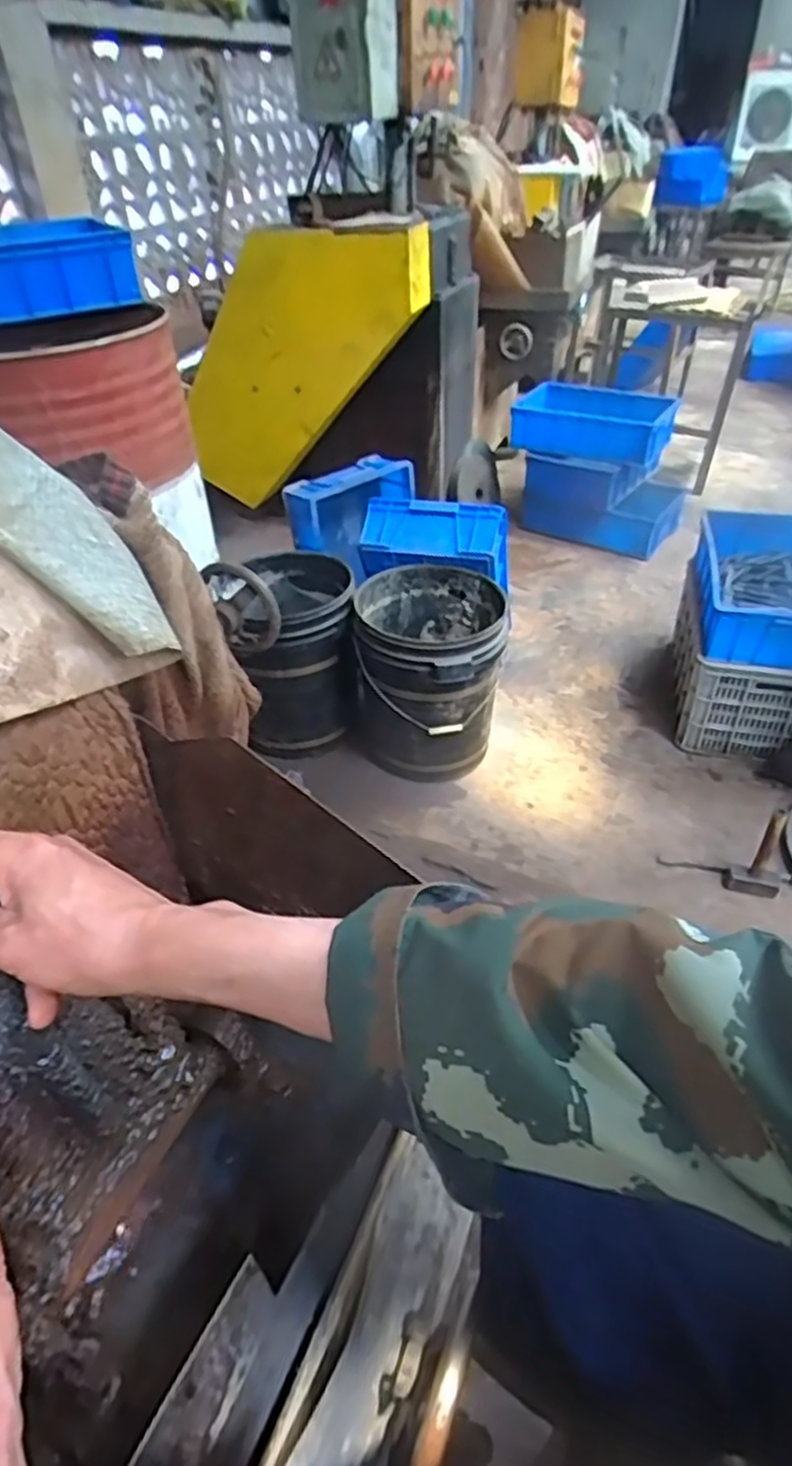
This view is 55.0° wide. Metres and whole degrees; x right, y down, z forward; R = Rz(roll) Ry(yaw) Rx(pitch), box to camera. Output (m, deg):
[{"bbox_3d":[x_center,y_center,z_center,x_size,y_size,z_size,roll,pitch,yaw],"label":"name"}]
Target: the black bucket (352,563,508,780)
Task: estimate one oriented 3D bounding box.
[{"bbox_3d":[0.076,-0.125,1.865,0.345,0.423,0.366,3,40,5],"label":"black bucket"}]

